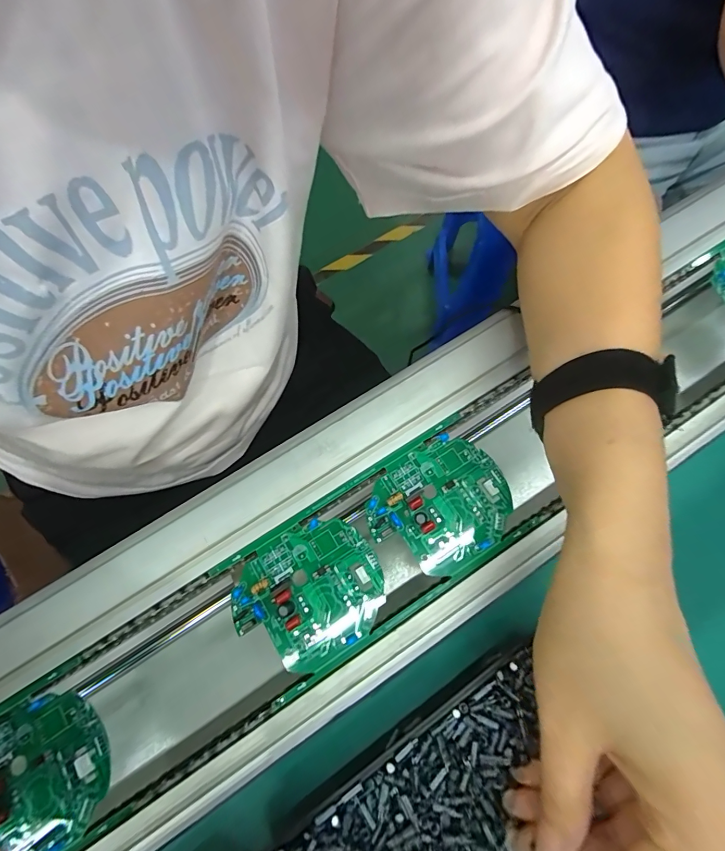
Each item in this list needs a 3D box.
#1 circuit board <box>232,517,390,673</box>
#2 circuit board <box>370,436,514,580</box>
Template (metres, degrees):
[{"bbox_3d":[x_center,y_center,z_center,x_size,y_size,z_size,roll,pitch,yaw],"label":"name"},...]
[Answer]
[{"bbox_3d":[-0.035,0.109,0.269,0.093,0.011,0.082,-33,74,-9],"label":"circuit board"},{"bbox_3d":[0.054,0.053,0.284,0.094,0.009,0.082,-33,74,-9],"label":"circuit board"}]

